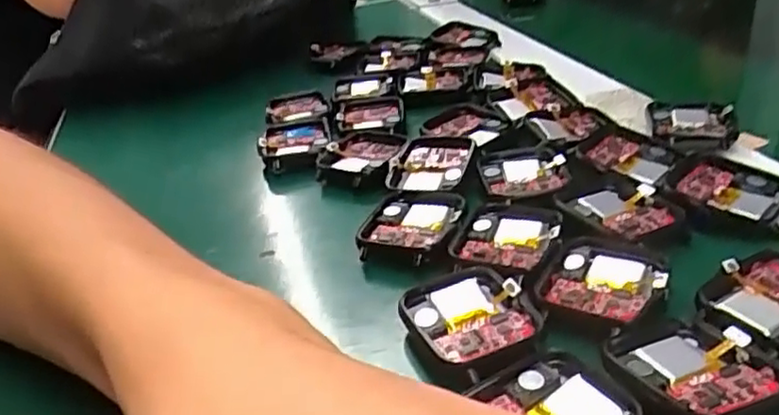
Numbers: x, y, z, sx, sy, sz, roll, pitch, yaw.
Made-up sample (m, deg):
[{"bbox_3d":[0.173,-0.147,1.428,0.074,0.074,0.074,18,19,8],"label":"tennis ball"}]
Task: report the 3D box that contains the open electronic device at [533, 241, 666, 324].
[{"bbox_3d":[0.070,0.024,0.224,0.036,0.004,0.043,14,35,33],"label":"open electronic device"}]

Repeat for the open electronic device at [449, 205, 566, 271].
[{"bbox_3d":[0.044,0.010,0.255,0.036,0.004,0.042,7,31,23],"label":"open electronic device"}]

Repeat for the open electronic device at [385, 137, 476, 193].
[{"bbox_3d":[0.019,-0.022,0.313,0.036,0.005,0.042,4,30,18],"label":"open electronic device"}]

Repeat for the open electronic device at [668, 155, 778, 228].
[{"bbox_3d":[0.132,-0.008,0.262,0.043,0.006,0.039,15,35,34],"label":"open electronic device"}]

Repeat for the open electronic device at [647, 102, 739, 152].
[{"bbox_3d":[0.143,-0.040,0.321,0.037,0.007,0.046,2,29,15],"label":"open electronic device"}]

